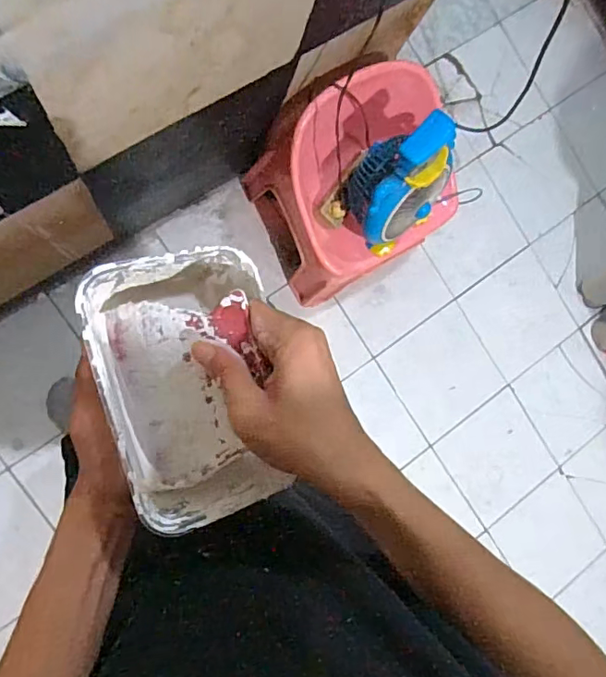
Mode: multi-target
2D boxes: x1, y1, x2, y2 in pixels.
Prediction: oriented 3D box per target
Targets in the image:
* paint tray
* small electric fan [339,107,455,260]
[{"bbox_3d":[-0.073,0.033,0.338,0.109,0.059,0.171,-13,93,-9],"label":"paint tray"},{"bbox_3d":[0.199,-0.297,0.987,0.179,0.283,0.181,-41,97,-11],"label":"small electric fan"}]

